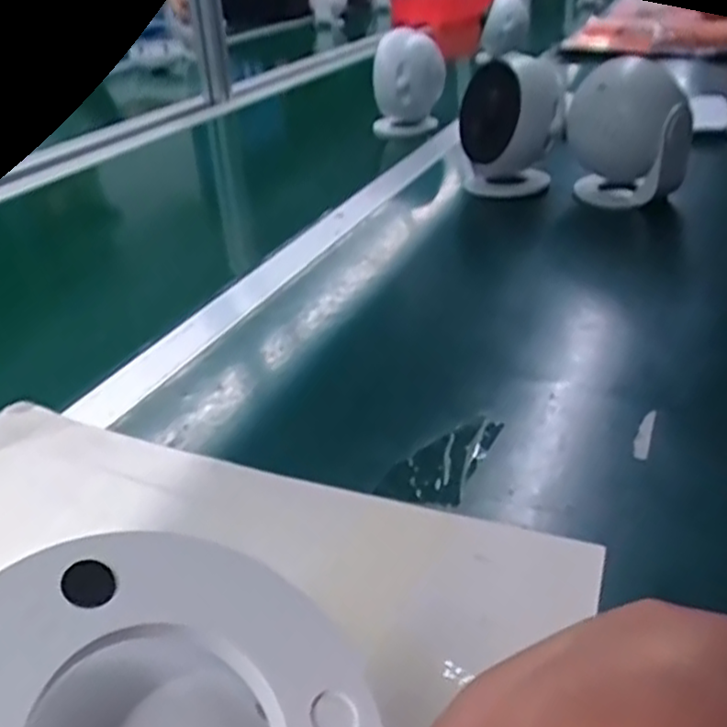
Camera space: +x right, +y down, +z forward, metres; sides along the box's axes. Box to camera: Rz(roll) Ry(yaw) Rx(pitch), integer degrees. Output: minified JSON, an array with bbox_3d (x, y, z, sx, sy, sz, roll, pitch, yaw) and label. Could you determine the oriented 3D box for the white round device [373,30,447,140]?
[{"bbox_3d":[0.060,-0.379,0.990,0.096,0.127,0.075,-1,29,2],"label":"white round device"}]

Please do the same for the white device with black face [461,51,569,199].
[{"bbox_3d":[0.150,-0.246,0.757,0.074,0.138,0.095,-11,31,-15],"label":"white device with black face"}]

